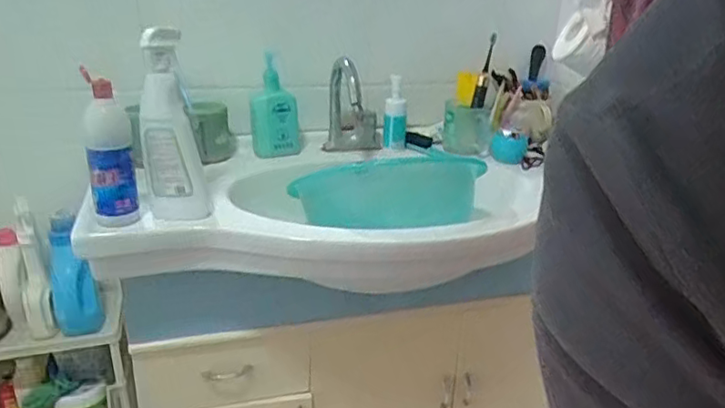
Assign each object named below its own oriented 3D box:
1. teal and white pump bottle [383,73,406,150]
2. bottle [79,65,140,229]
[{"bbox_3d":[0.067,-0.181,1.166,0.047,0.147,0.056,5,22,4],"label":"teal and white pump bottle"},{"bbox_3d":[-0.345,-0.071,0.790,0.058,0.202,0.048,-7,25,-23],"label":"bottle"}]

